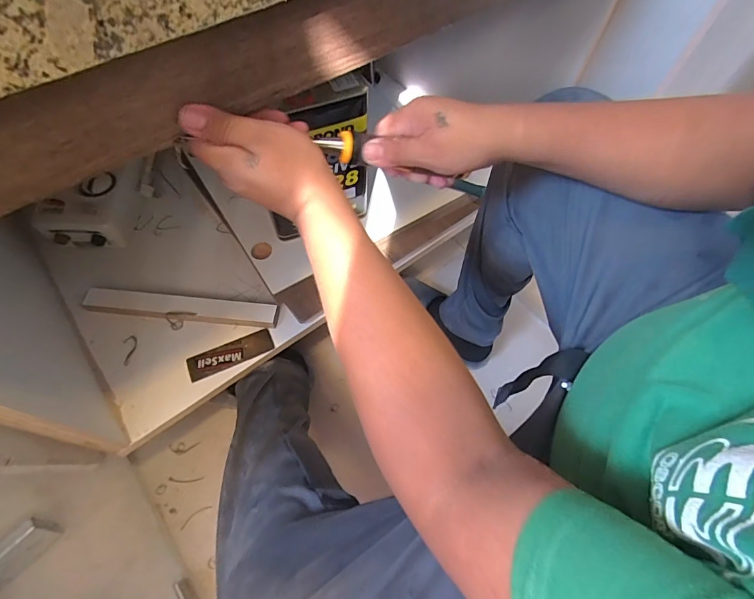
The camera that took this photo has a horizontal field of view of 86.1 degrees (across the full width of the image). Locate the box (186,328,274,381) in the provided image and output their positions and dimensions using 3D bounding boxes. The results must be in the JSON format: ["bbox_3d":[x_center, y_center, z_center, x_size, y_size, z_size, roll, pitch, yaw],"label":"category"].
[{"bbox_3d":[-0.236,0.089,0.655,0.133,0.011,0.042,-22,64,-13],"label":"box"}]

